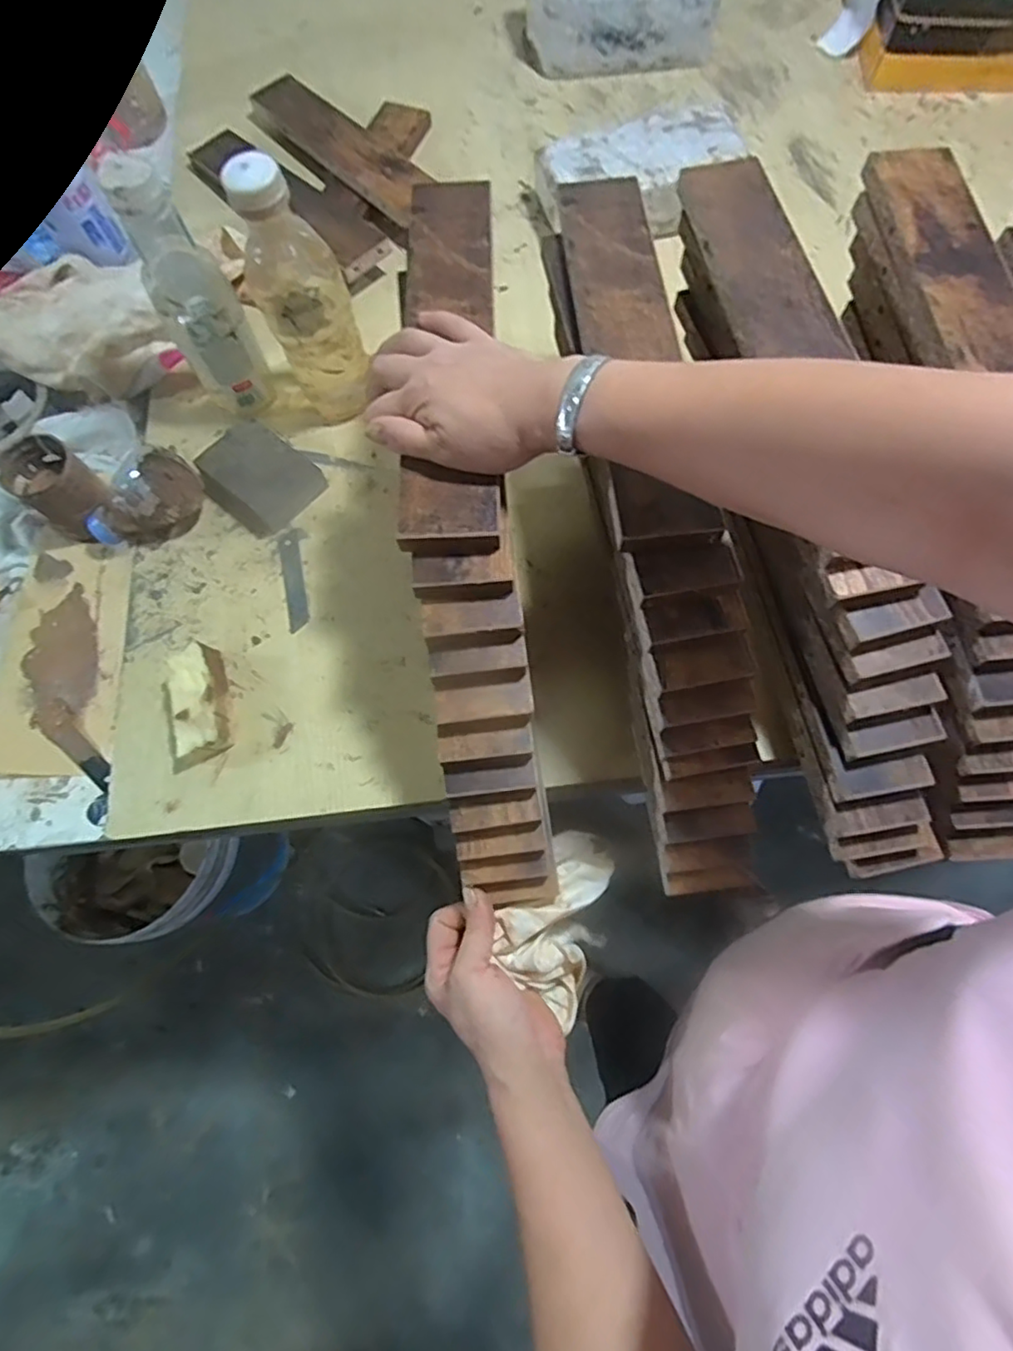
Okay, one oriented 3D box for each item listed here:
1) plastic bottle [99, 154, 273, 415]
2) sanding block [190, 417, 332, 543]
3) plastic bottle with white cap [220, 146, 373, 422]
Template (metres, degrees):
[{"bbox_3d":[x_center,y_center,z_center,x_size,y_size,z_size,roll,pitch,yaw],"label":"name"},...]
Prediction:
[{"bbox_3d":[-0.259,-0.309,0.524,0.062,0.203,0.049,-30,72,-8],"label":"plastic bottle"},{"bbox_3d":[-0.230,-0.183,0.567,0.108,0.031,0.079,39,77,14],"label":"sanding block"},{"bbox_3d":[-0.164,-0.300,0.515,0.064,0.211,0.065,13,72,7],"label":"plastic bottle with white cap"}]

